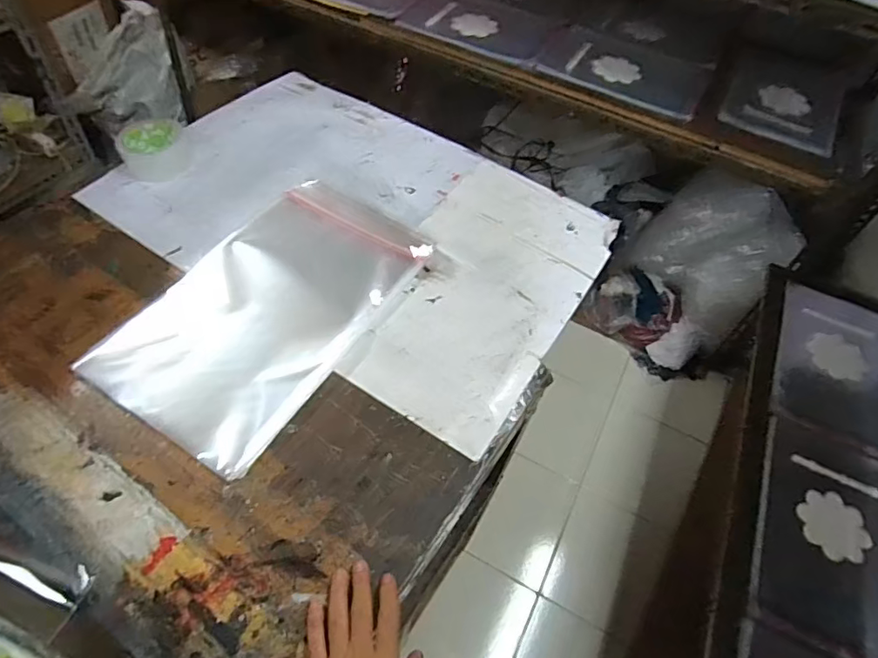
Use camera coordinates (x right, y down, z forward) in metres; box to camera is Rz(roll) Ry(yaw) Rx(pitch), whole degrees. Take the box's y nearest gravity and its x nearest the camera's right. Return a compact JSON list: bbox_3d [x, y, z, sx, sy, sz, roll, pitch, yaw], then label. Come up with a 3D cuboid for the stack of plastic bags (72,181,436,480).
[{"bbox_3d":[-0.210,-0.039,0.693,0.244,0.030,0.416,29,57,15],"label":"stack of plastic bags"}]

